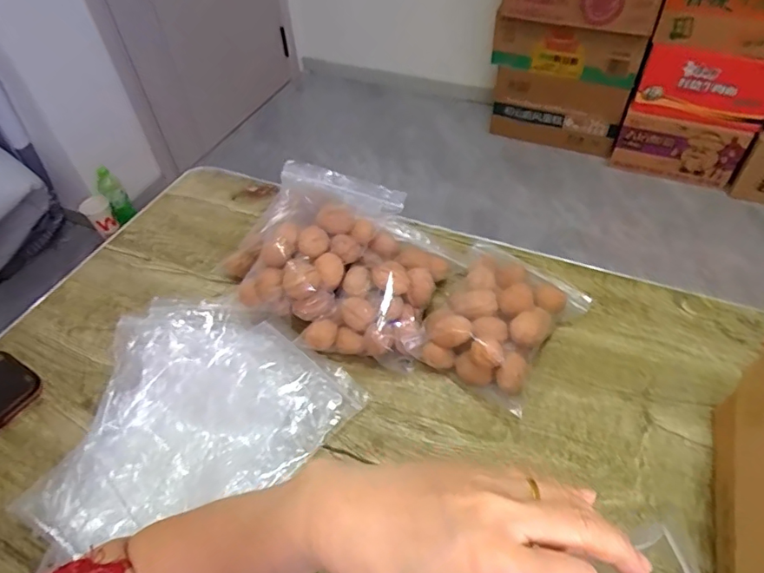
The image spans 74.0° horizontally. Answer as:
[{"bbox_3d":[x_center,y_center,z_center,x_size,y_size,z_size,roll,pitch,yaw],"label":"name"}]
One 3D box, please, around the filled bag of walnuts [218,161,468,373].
[{"bbox_3d":[-0.053,-0.033,0.569,0.249,0.092,0.200,15,51,16],"label":"filled bag of walnuts"}]

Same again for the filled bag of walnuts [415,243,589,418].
[{"bbox_3d":[0.118,0.031,0.530,0.138,0.059,0.168,28,56,25],"label":"filled bag of walnuts"}]

